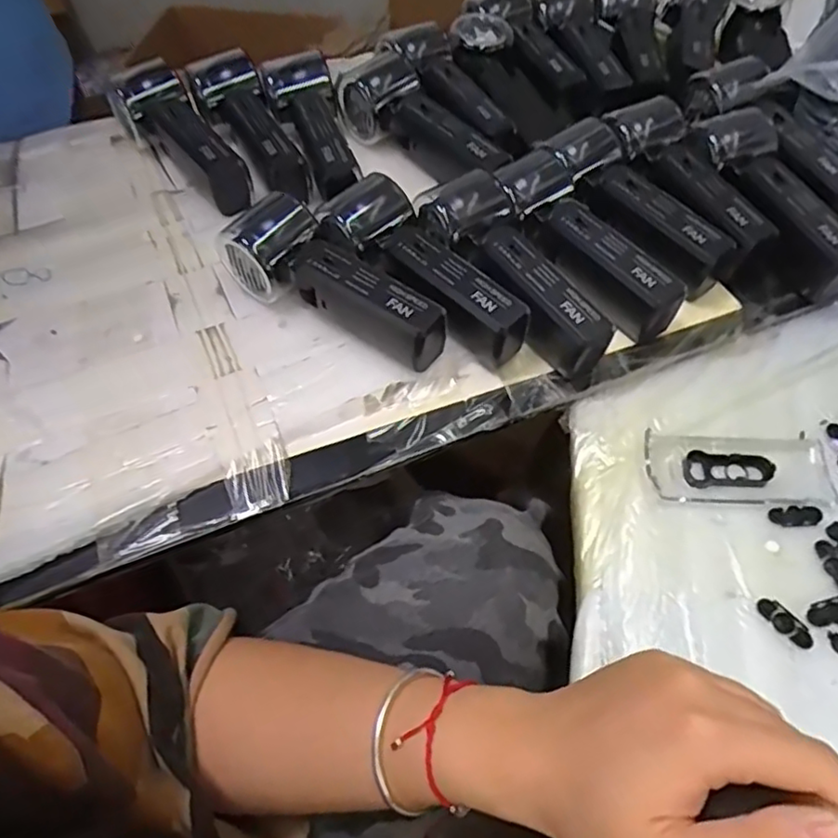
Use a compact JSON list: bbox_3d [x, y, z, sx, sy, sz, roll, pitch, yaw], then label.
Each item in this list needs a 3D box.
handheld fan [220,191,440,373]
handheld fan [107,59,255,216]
[{"bbox_3d":[-0.057,-0.085,0.406,0.156,0.048,0.059,38,64,21],"label":"handheld fan"},{"bbox_3d":[-0.190,-0.222,0.501,0.057,0.056,0.154,-31,63,-19],"label":"handheld fan"}]

